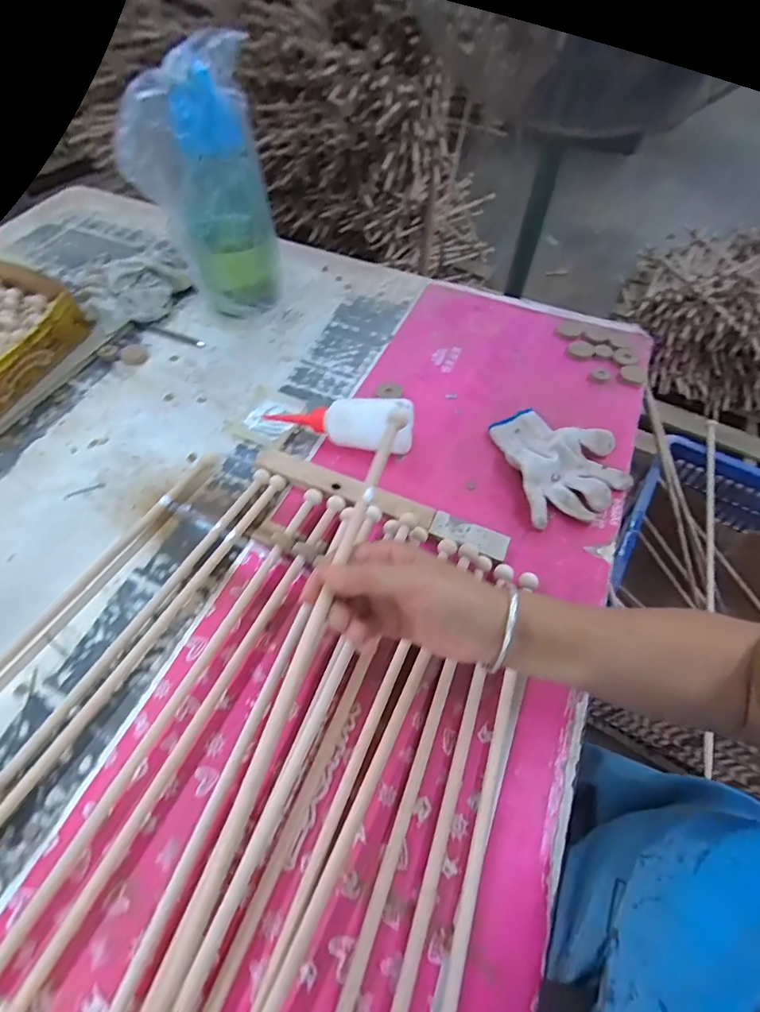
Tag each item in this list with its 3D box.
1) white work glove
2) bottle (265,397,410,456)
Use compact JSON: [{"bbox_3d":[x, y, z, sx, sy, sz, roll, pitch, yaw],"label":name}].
[{"bbox_3d":[0.216,-0.056,0.573,0.135,0.034,0.163,-9,55,-10],"label":"white work glove"},{"bbox_3d":[-0.050,-0.100,0.576,0.180,0.064,0.050,13,55,6],"label":"bottle"}]

